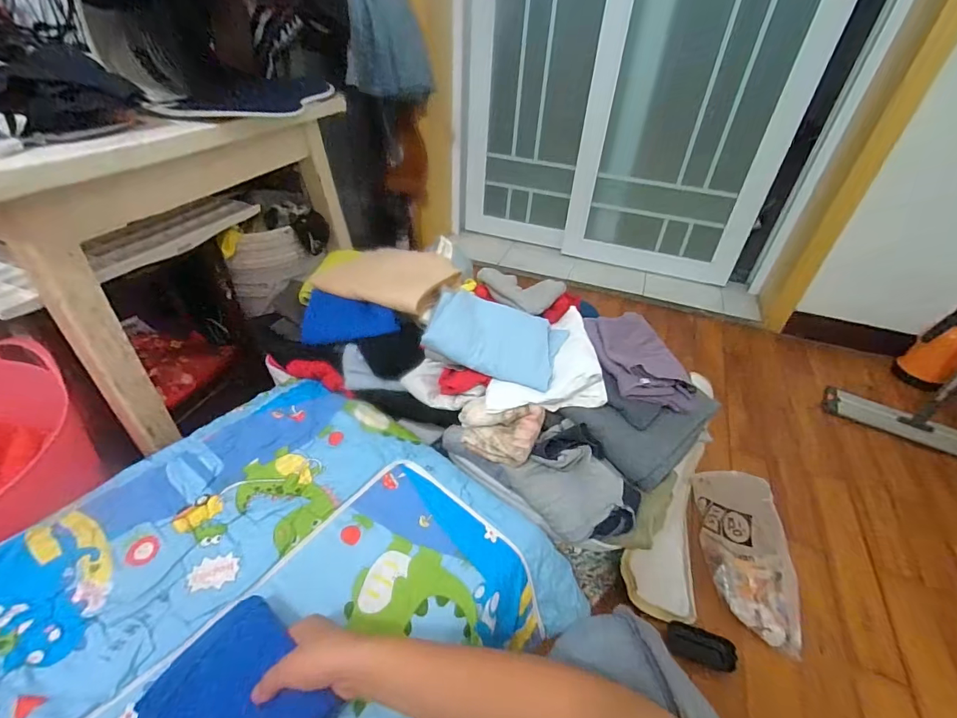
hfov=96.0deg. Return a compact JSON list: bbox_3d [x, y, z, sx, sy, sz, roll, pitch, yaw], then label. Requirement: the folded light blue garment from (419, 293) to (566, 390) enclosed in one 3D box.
[{"bbox_3d":[0.025,-0.033,0.720,0.222,0.044,0.131,15,71,11],"label":"folded light blue garment"}]

